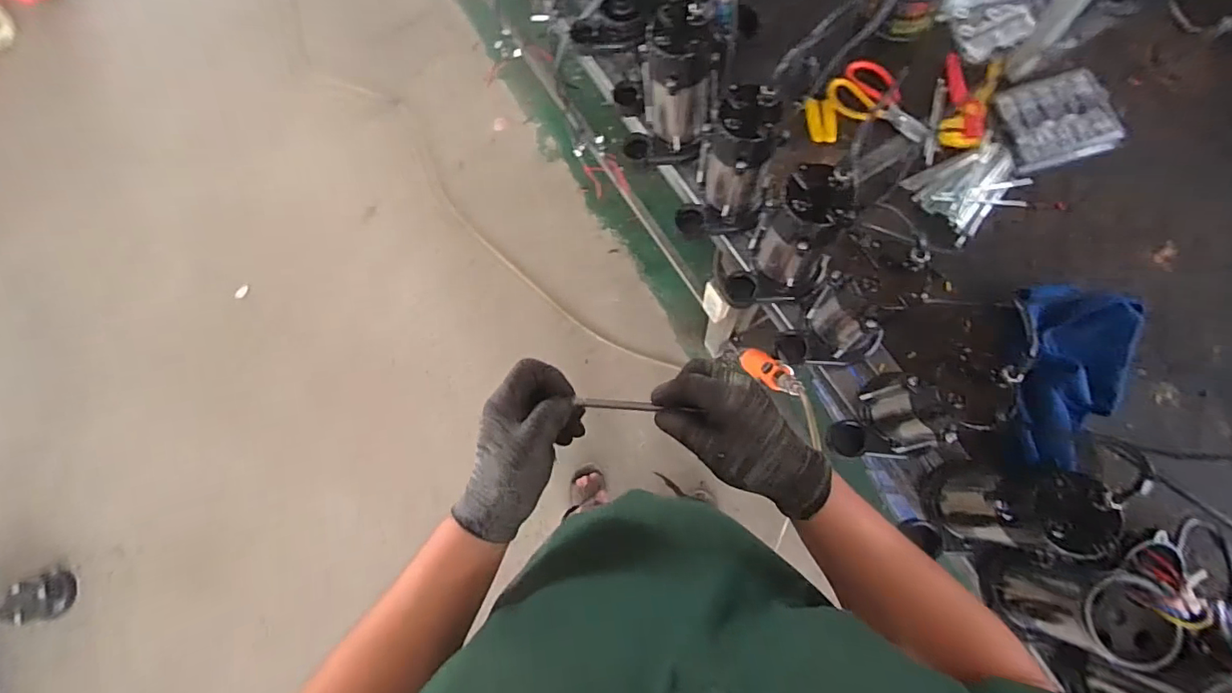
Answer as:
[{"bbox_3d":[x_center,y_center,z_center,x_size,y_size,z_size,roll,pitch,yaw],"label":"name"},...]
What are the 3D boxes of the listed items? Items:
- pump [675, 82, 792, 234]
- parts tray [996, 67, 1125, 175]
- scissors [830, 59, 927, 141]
[{"bbox_3d":[0.173,-0.257,0.804,0.118,0.238,0.135,19,80,11],"label":"pump"},{"bbox_3d":[0.730,-0.378,0.878,0.147,0.031,0.151,-11,76,4],"label":"parts tray"},{"bbox_3d":[0.455,-0.415,0.920,0.110,0.018,0.187,-41,76,-4],"label":"scissors"}]

